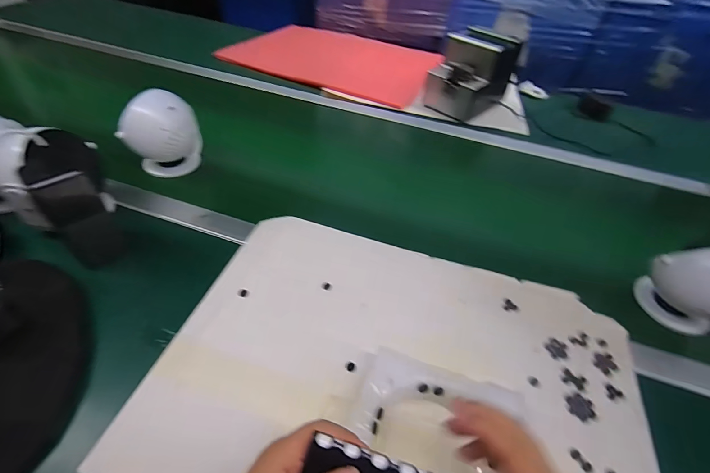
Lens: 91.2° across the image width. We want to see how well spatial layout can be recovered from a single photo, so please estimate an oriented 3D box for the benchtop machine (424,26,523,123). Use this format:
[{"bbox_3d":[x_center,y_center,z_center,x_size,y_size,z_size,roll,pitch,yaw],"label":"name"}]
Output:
[{"bbox_3d":[0.268,-0.377,0.800,0.136,0.140,0.180,33,51,23],"label":"benchtop machine"}]

